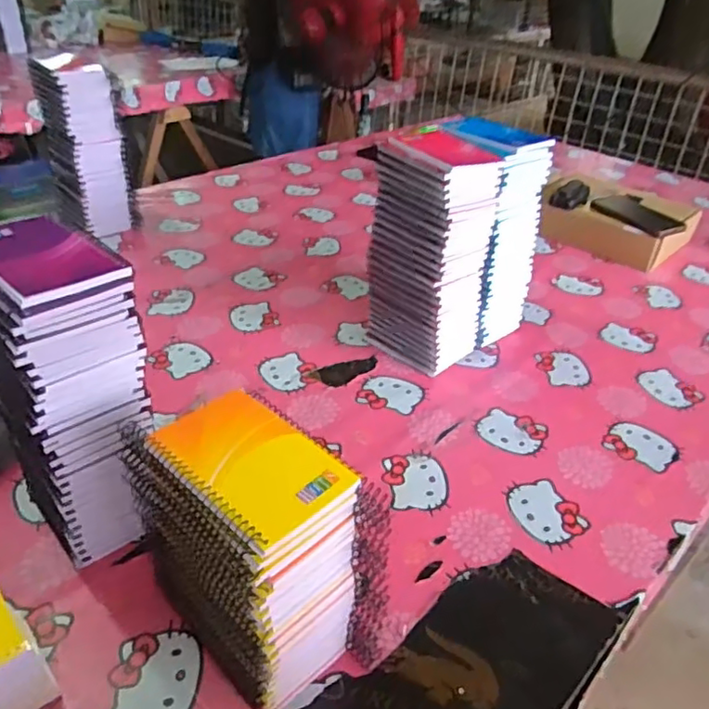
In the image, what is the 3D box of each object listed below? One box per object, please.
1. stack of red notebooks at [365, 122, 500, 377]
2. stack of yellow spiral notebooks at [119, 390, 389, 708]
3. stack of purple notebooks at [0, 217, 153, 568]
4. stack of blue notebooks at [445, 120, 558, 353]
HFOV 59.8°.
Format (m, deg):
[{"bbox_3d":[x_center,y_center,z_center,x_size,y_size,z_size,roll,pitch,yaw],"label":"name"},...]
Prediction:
[{"bbox_3d":[0.101,-0.132,0.825,0.104,0.291,0.130,-27,44,-34],"label":"stack of red notebooks"},{"bbox_3d":[-0.075,0.154,0.473,0.154,0.214,0.095,29,43,33],"label":"stack of yellow spiral notebooks"},{"bbox_3d":[-0.250,0.043,0.551,0.099,0.295,0.134,-27,44,-34],"label":"stack of purple notebooks"},{"bbox_3d":[0.177,-0.168,0.890,0.121,0.292,0.149,-23,42,-31],"label":"stack of blue notebooks"}]

